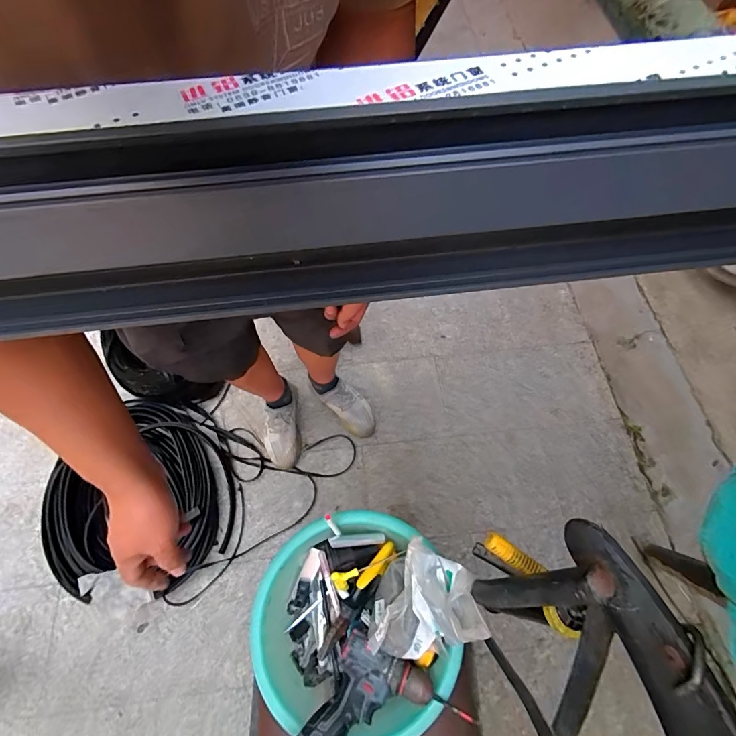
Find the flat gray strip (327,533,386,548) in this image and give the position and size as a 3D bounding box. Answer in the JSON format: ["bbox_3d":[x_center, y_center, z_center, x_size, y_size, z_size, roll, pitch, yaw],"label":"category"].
[{"bbox_3d":[-0.019,0.296,0.662,0.096,0.009,0.017,3,68,-15],"label":"flat gray strip"}]

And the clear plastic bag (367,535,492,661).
[{"bbox_3d":[0.084,0.363,0.566,0.145,0.122,0.167,33,70,14],"label":"clear plastic bag"}]

